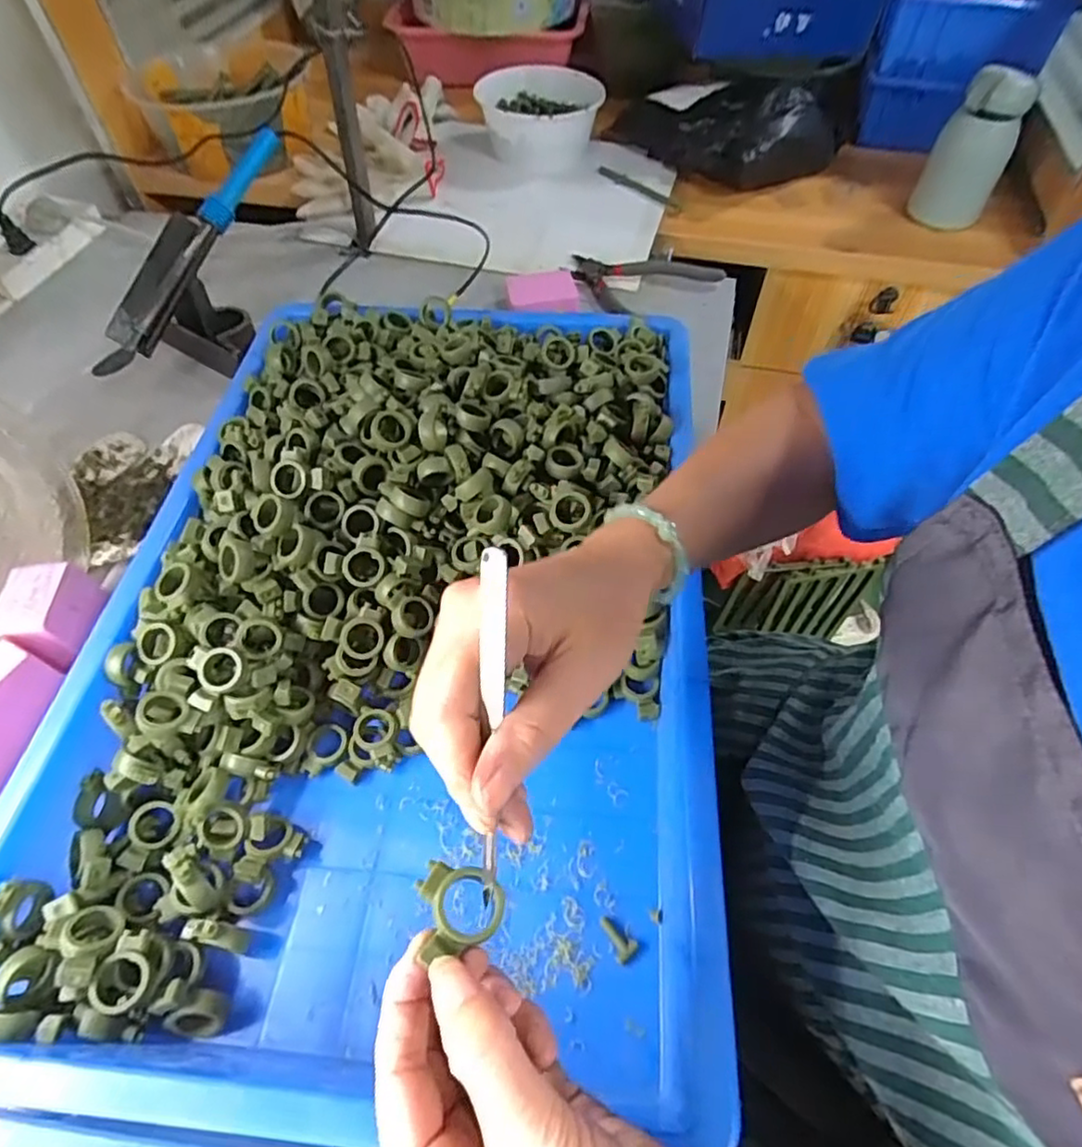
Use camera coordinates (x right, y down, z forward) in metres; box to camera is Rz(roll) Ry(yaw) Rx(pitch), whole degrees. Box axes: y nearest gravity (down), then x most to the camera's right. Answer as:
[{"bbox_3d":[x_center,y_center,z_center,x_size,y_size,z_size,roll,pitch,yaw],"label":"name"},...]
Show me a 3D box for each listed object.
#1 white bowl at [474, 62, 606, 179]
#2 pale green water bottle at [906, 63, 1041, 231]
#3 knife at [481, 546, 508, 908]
[{"bbox_3d":[0.000,-0.640,0.889,0.160,0.082,0.176,0,55,0],"label":"white bowl"},{"bbox_3d":[0.488,-0.474,0.712,0.076,0.147,0.064,29,60,19],"label":"pale green water bottle"},{"bbox_3d":[-0.018,0.058,0.227,0.009,0.138,0.004,3,14,3],"label":"knife"}]

